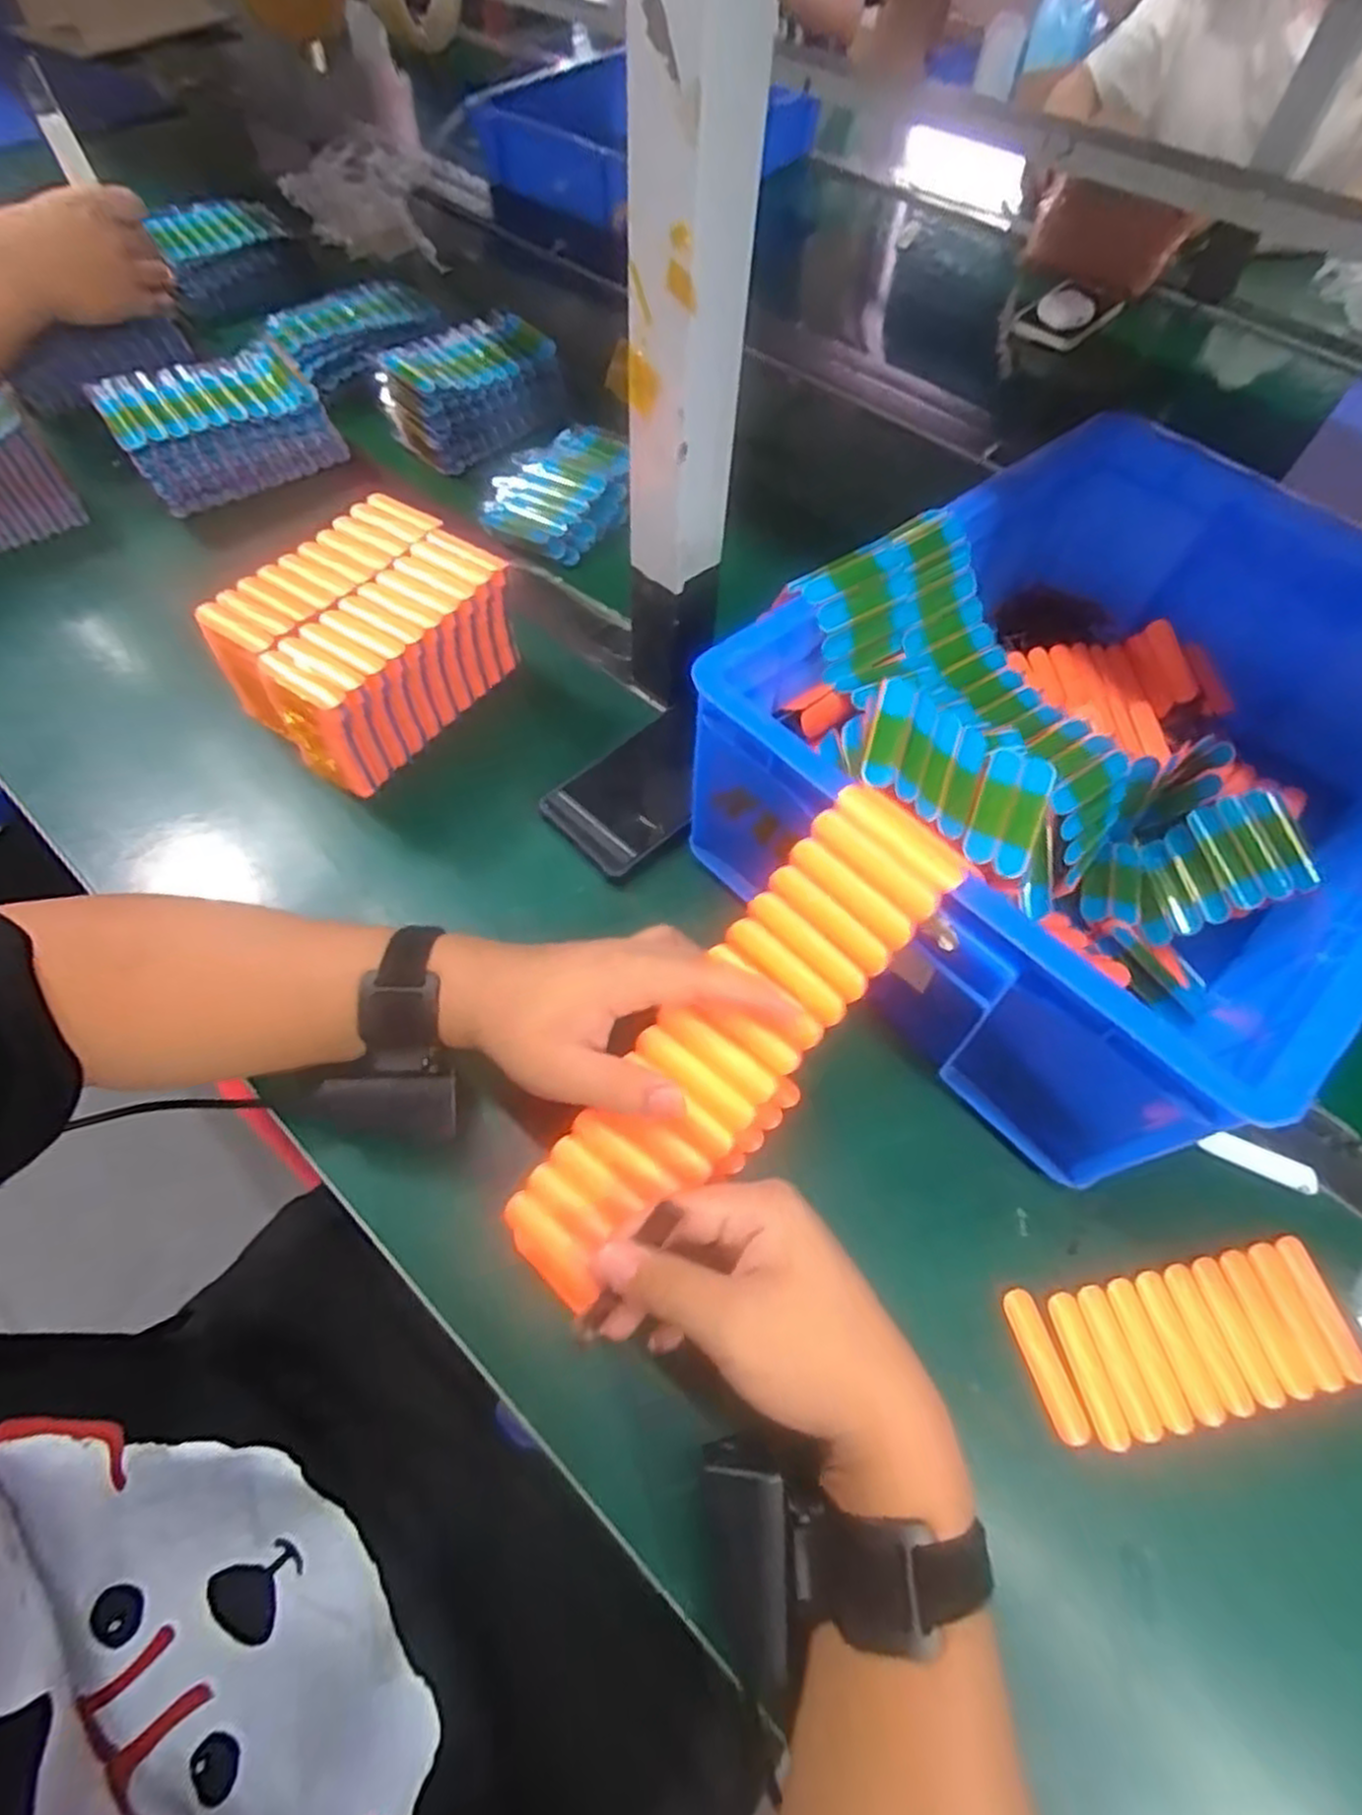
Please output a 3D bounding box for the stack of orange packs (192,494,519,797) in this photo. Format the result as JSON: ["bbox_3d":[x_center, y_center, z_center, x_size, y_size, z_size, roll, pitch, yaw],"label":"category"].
[{"bbox_3d":[-0.208,-0.177,0.518,0.128,0.084,0.162,31,63,15],"label":"stack of orange packs"}]

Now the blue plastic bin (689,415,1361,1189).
[{"bbox_3d":[0.246,-0.100,0.452,0.417,0.137,0.296,-39,68,-22],"label":"blue plastic bin"}]

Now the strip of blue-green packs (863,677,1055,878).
[{"bbox_3d":[0.127,-0.060,0.362,0.090,0.014,0.063,27,70,-9],"label":"strip of blue-green packs"}]

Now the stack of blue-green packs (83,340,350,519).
[{"bbox_3d":[-0.378,-0.397,0.646,0.155,0.076,0.075,-33,66,-20],"label":"stack of blue-green packs"}]

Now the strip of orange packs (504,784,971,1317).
[{"bbox_3d":[0.016,0.069,0.346,0.068,0.031,0.262,41,96,19],"label":"strip of orange packs"}]

